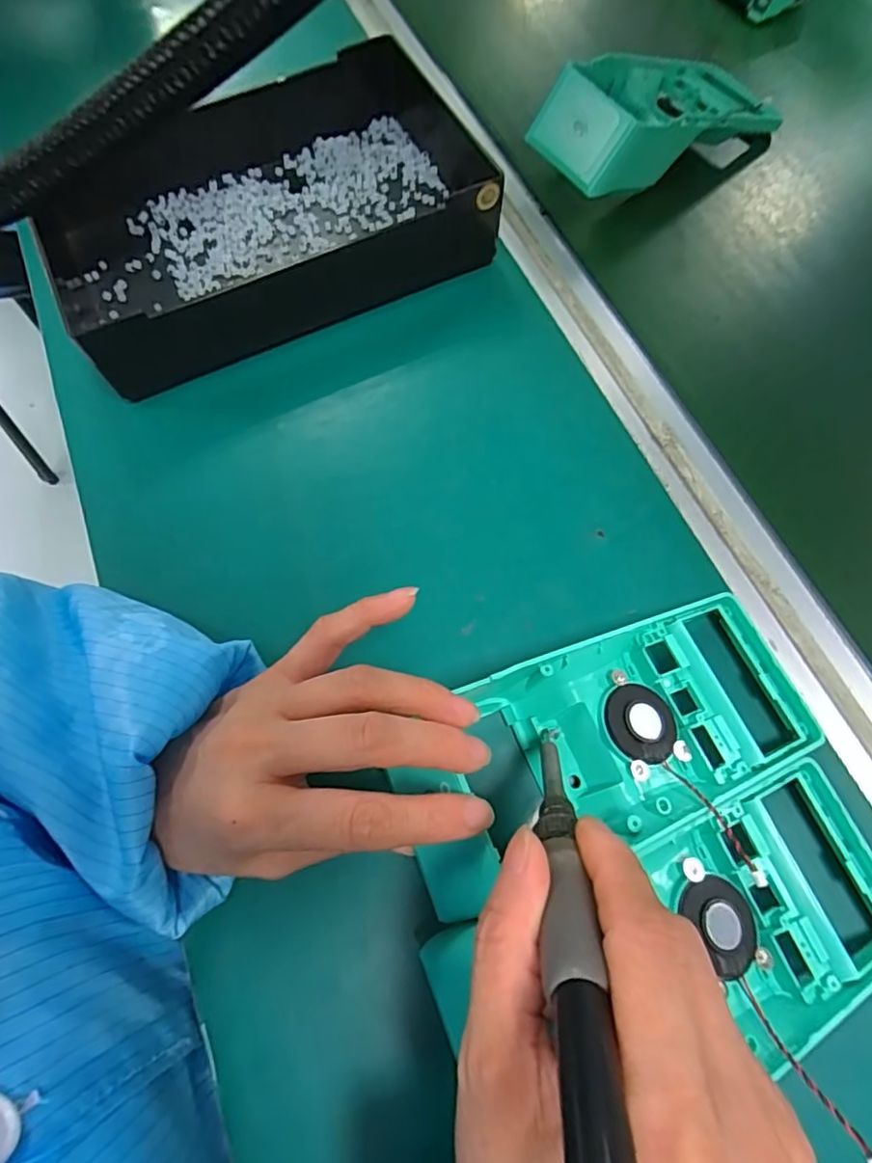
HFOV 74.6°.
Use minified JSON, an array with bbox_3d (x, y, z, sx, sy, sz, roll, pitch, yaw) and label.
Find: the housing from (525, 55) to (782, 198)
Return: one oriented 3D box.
[{"bbox_3d":[0.161,-0.331,0.402,0.200,0.052,0.089,-30,72,-11],"label":"housing"}]

